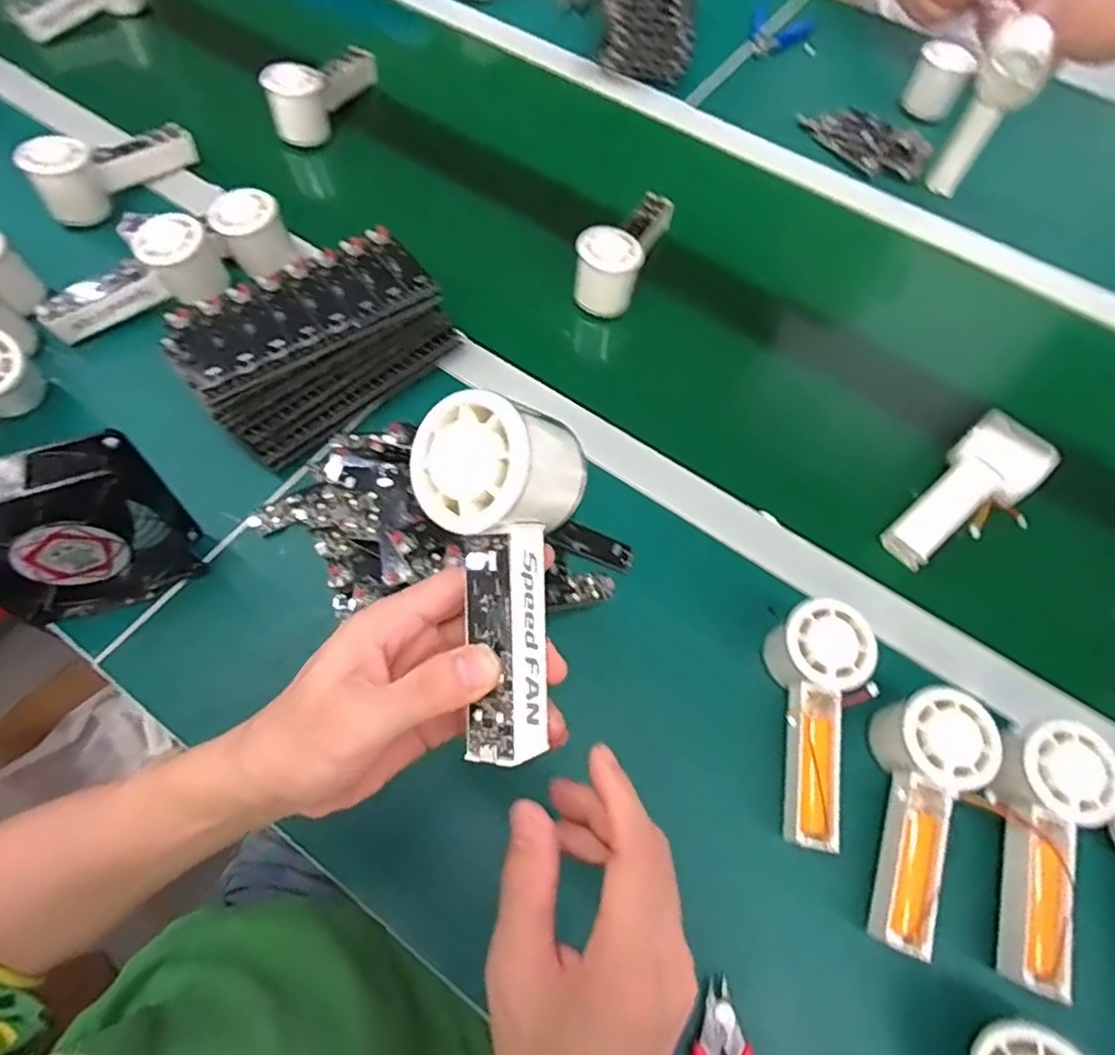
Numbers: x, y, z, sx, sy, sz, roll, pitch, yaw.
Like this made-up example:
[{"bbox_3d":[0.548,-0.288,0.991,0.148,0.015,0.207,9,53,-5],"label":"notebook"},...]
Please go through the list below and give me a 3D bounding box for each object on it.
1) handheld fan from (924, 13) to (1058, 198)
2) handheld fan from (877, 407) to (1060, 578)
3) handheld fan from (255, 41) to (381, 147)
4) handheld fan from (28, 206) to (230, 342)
[{"bbox_3d":[0.435,-0.417,0.659,0.057,0.145,0.051,28,66,11],"label":"handheld fan"},{"bbox_3d":[0.327,-0.023,0.506,0.138,0.060,0.073,-37,71,-18],"label":"handheld fan"},{"bbox_3d":[-0.260,-0.488,0.711,0.054,0.068,0.154,20,65,7],"label":"handheld fan"},{"bbox_3d":[-0.377,-0.221,0.562,0.152,0.058,0.053,-26,68,-14],"label":"handheld fan"}]

